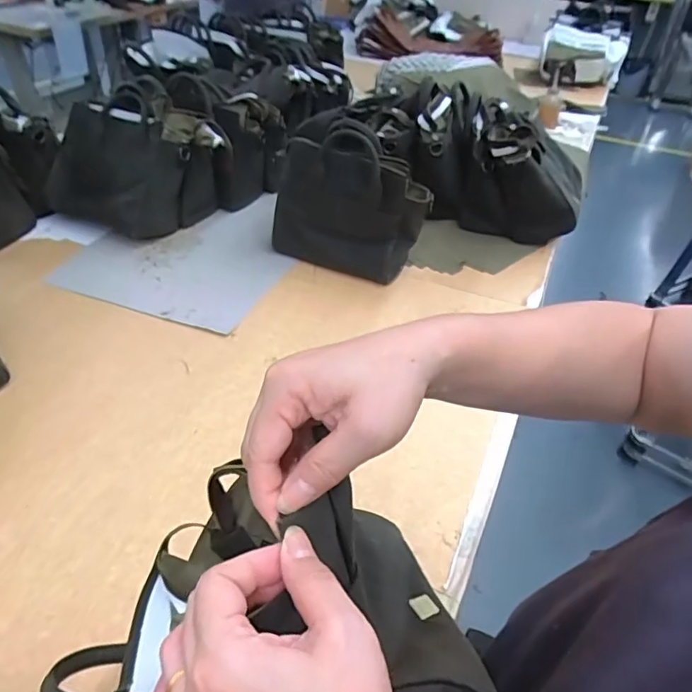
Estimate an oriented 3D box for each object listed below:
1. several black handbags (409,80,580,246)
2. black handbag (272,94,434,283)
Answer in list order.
[{"bbox_3d":[0.297,-0.354,1.086,0.363,0.228,0.217,15,42,11],"label":"several black handbags"},{"bbox_3d":[0.006,-0.253,0.921,0.270,0.238,0.080,16,42,13],"label":"black handbag"}]

